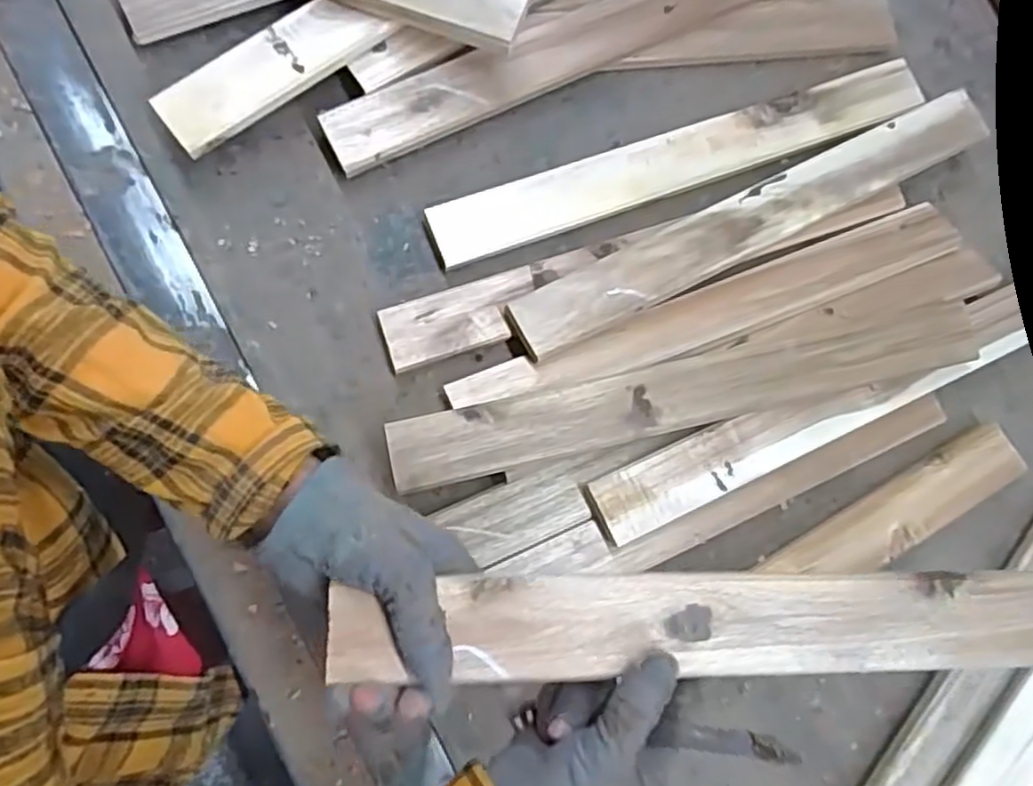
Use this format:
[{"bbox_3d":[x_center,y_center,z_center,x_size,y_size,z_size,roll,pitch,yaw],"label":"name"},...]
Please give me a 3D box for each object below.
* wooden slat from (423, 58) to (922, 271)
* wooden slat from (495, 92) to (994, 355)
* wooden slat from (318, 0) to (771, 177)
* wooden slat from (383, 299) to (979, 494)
[{"bbox_3d":[0.147,-0.201,0.605,0.457,0.012,0.049,-21,82,-11],"label":"wooden slat"},{"bbox_3d":[0.201,-0.144,0.587,0.455,0.015,0.051,-26,83,-12],"label":"wooden slat"},{"bbox_3d":[0.064,-0.298,0.595,0.472,0.015,0.055,-27,96,-12],"label":"wooden slat"},{"bbox_3d":[0.140,-0.001,0.536,0.467,0.015,0.051,-12,85,-10],"label":"wooden slat"}]

